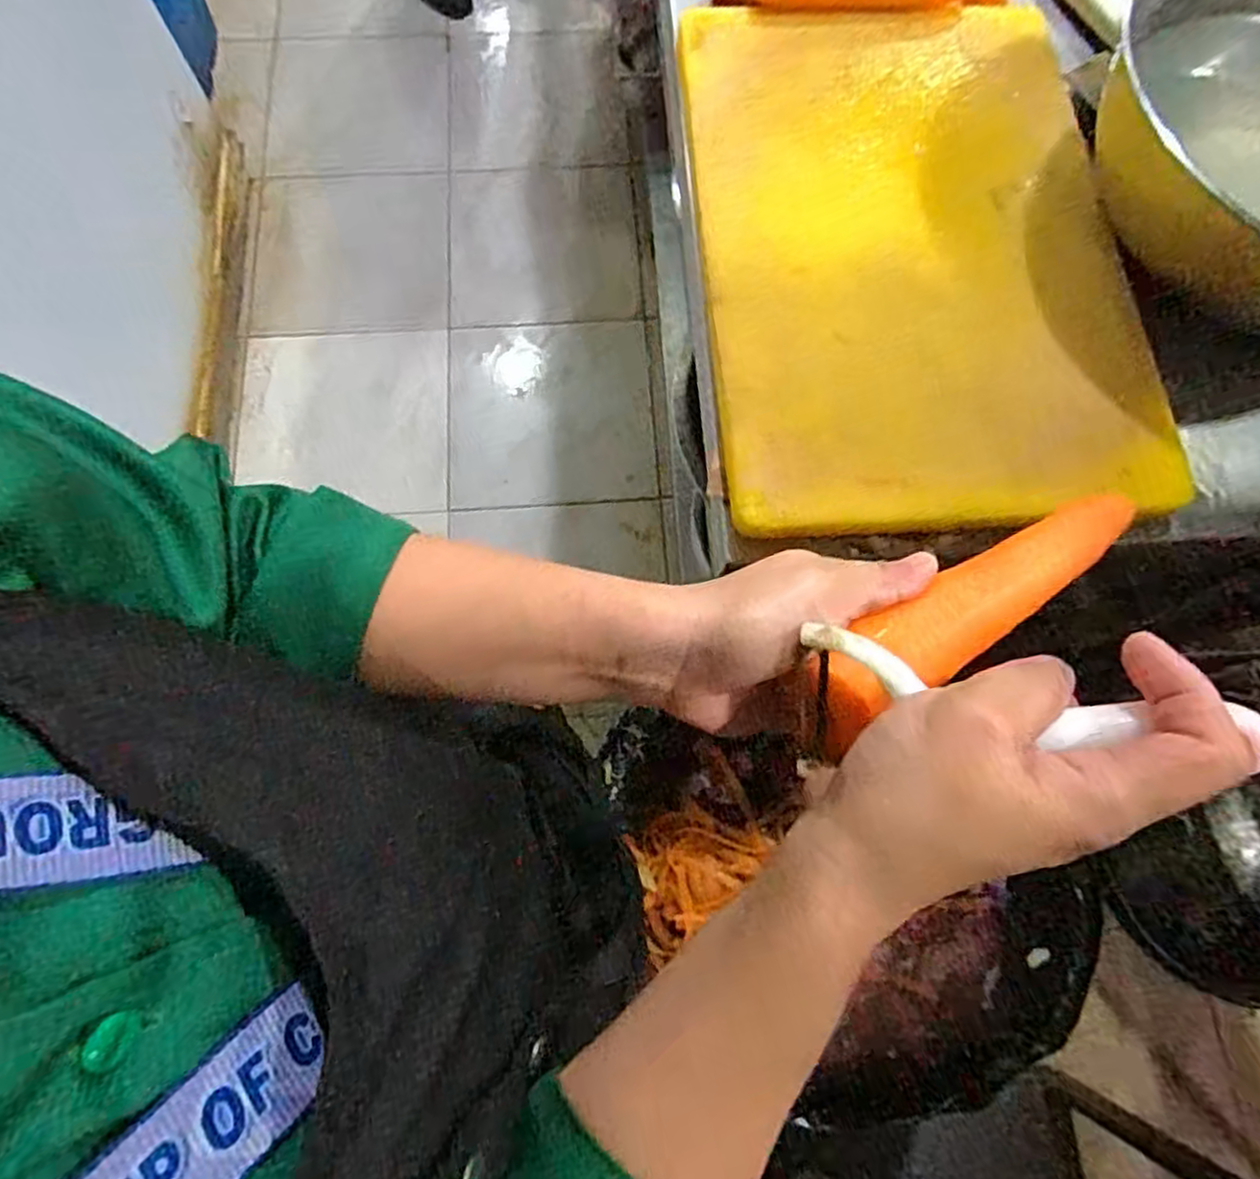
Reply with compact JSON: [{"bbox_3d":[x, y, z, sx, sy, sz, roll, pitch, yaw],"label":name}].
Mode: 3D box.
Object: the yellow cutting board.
[{"bbox_3d":[0.208,-0.254,0.533,0.309,0.022,0.443,-3,74,-2],"label":"yellow cutting board"}]

